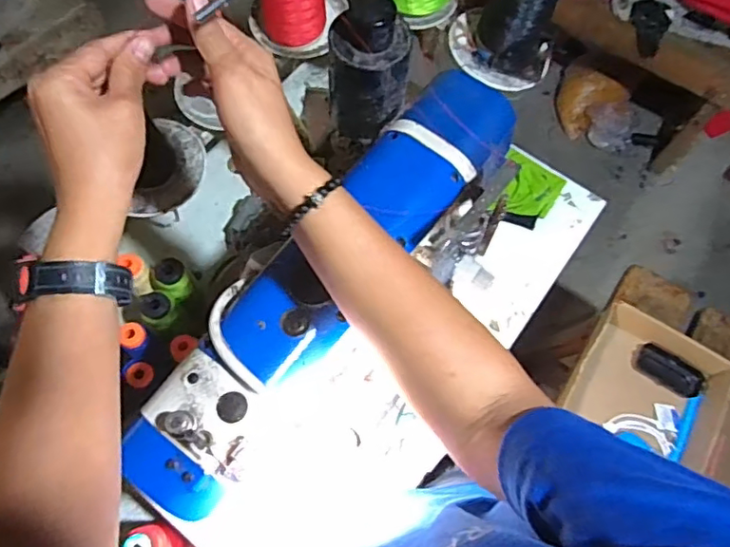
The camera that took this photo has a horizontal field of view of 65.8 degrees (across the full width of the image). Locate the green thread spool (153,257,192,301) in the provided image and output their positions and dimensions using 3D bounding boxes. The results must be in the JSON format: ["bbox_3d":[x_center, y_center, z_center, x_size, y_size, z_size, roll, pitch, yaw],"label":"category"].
[{"bbox_3d":[-0.242,0.006,0.712,0.051,0.044,0.045,41,72,13],"label":"green thread spool"}]

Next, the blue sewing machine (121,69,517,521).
[{"bbox_3d":[-0.014,0.053,0.621,0.144,0.333,0.443,40,72,13],"label":"blue sewing machine"}]

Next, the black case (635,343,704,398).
[{"bbox_3d":[0.518,0.166,0.957,0.110,0.029,0.044,36,71,11],"label":"black case"}]

